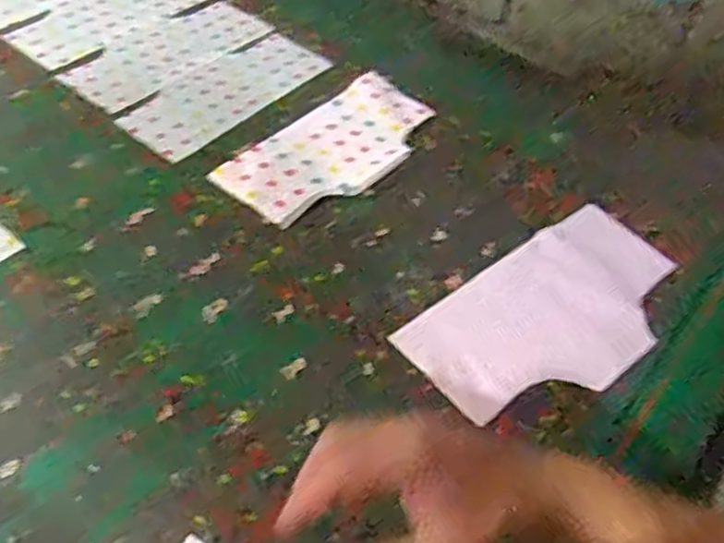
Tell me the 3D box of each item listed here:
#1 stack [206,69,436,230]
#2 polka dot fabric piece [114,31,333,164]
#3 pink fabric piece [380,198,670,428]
[{"bbox_3d":[-0.028,-0.150,0.861,0.141,0.007,0.283,30,51,21],"label":"stack"},{"bbox_3d":[-0.174,-0.233,0.935,0.129,0.013,0.296,27,47,20],"label":"polka dot fabric piece"},{"bbox_3d":[0.196,0.036,0.718,0.298,0.017,0.157,-32,57,-30],"label":"pink fabric piece"}]

